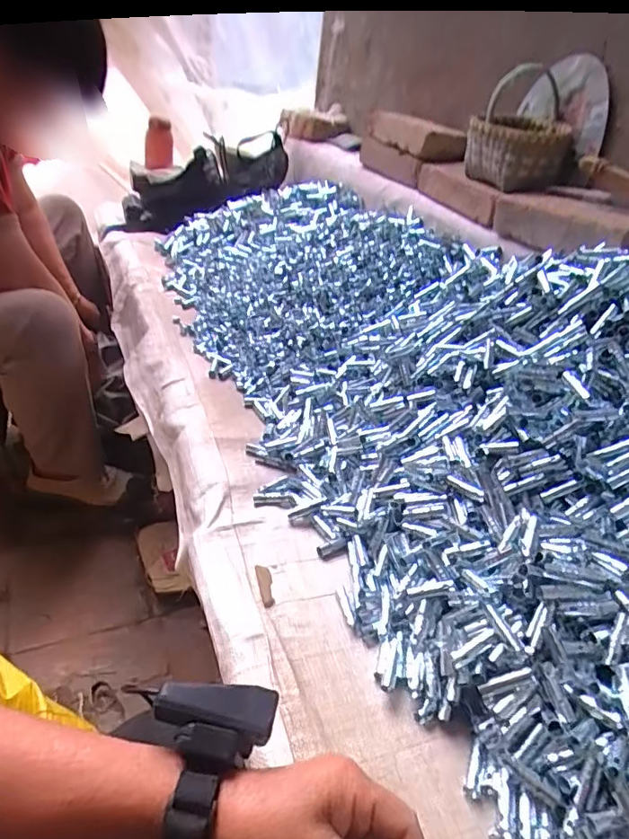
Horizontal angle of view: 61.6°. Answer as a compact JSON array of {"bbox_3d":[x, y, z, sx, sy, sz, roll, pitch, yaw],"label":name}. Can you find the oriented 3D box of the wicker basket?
[{"bbox_3d":[0.341,-0.463,0.851,0.172,0.161,0.120,17,36,12],"label":"wicker basket"}]

